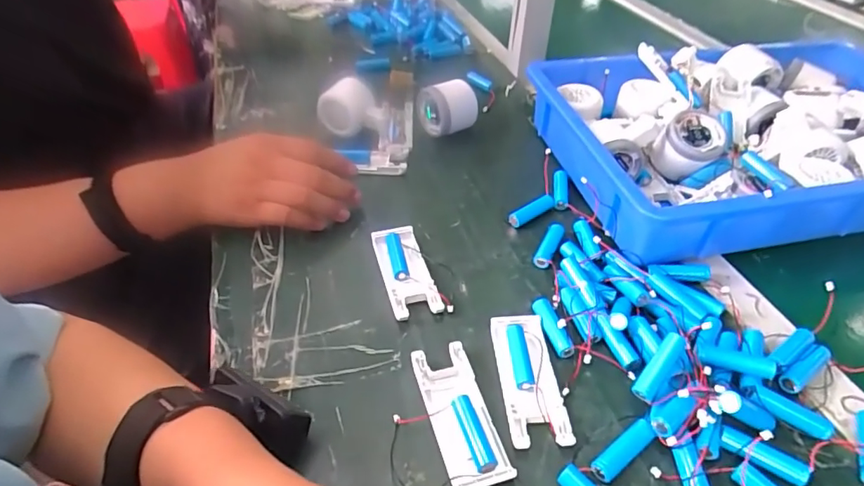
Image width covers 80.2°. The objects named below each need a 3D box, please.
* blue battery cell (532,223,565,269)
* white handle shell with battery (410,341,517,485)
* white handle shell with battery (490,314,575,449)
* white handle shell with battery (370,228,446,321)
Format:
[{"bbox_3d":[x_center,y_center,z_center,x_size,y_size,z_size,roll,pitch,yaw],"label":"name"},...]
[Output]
[{"bbox_3d":[0.109,0.001,0.477,0.016,0.013,0.056,18,45,18],"label":"blue battery cell"},{"bbox_3d":[0.018,0.116,0.349,0.042,0.012,0.102,-11,44,-14],"label":"white handle shell with battery"},{"bbox_3d":[0.069,0.097,0.371,0.040,0.010,0.104,-2,42,-4],"label":"white handle shell with battery"},{"bbox_3d":[-0.023,0.025,0.449,0.039,0.015,0.099,-11,44,-13],"label":"white handle shell with battery"}]

